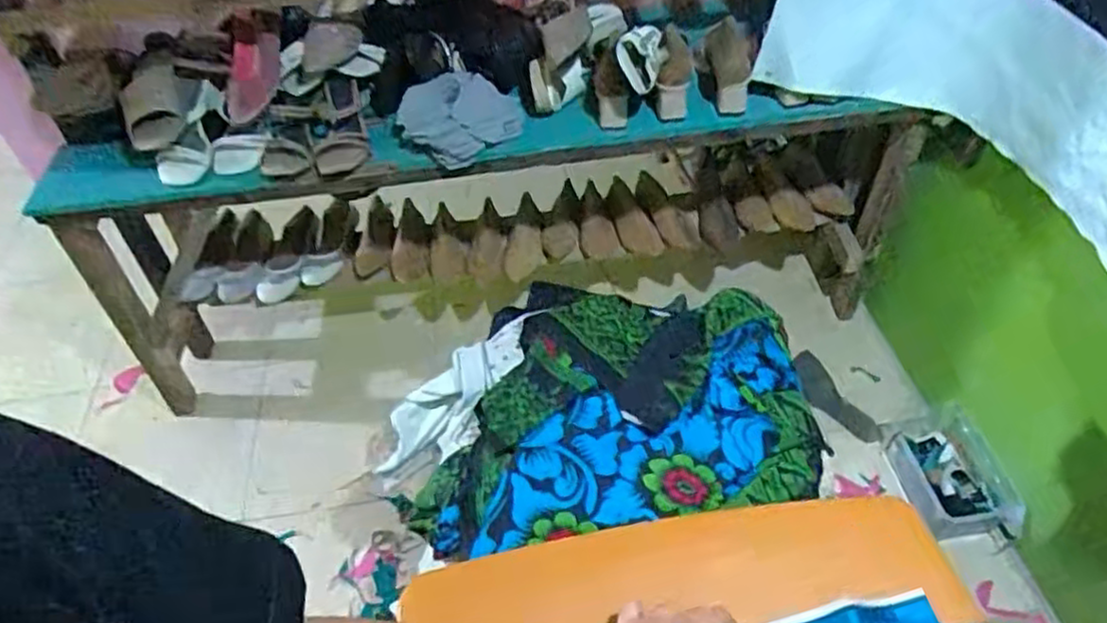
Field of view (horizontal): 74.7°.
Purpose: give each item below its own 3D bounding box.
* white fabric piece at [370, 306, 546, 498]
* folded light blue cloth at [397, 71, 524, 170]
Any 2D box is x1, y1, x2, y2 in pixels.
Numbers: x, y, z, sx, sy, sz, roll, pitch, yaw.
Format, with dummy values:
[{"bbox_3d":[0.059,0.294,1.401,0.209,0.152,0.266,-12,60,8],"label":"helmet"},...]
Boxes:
[{"bbox_3d":[-0.138,0.137,0.980,0.050,0.341,0.144,19,32,-42],"label":"white fabric piece"},{"bbox_3d":[-0.154,-0.322,1.210,0.195,0.095,0.140,-4,48,0],"label":"folded light blue cloth"}]

